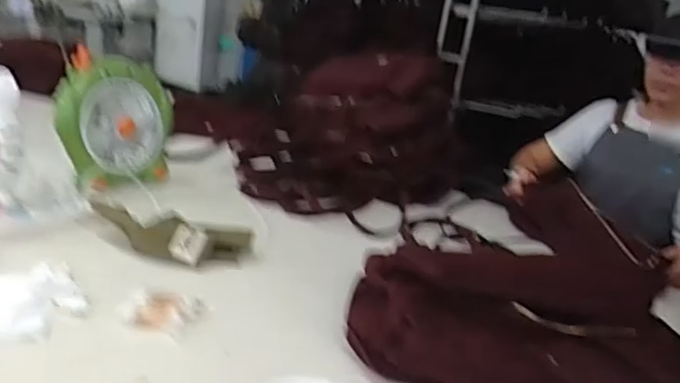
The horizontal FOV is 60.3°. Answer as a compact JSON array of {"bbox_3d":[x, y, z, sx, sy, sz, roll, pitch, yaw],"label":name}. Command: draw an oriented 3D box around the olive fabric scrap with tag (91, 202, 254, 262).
[{"bbox_3d":[-0.290,0.067,1.003,0.275,0.068,0.114,5,15,-6],"label":"olive fabric scrap with tag"}]

